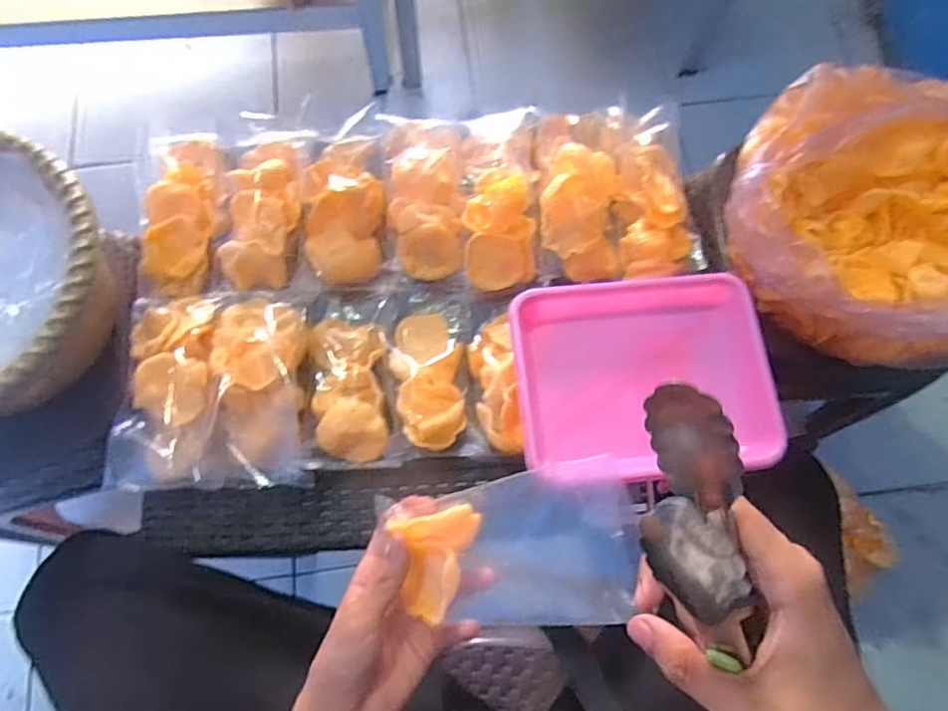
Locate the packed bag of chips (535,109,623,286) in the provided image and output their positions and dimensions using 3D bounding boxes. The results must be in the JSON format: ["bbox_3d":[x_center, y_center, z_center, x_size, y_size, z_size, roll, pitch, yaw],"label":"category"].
[{"bbox_3d":[0.108,-0.180,0.634,0.090,0.061,0.199,1,72,-1],"label":"packed bag of chips"}]

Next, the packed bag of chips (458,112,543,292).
[{"bbox_3d":[0.028,-0.173,0.636,0.080,0.067,0.212,0,72,-1],"label":"packed bag of chips"}]

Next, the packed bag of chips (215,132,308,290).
[{"bbox_3d":[-0.215,-0.158,0.623,0.087,0.043,0.185,-4,73,-2],"label":"packed bag of chips"}]

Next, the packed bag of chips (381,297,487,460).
[{"bbox_3d":[-0.042,0.010,0.595,0.086,0.042,0.175,-6,73,-3],"label":"packed bag of chips"}]

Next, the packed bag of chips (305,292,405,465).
[{"bbox_3d":[-0.118,0.019,0.592,0.090,0.041,0.177,-3,72,-2],"label":"packed bag of chips"}]

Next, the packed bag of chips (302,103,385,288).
[{"bbox_3d":[-0.133,-0.164,0.627,0.084,0.056,0.181,-3,73,-2],"label":"packed bag of chips"}]

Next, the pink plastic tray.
[{"bbox_3d":[0.151,0.020,0.565,0.223,0.048,0.177,-3,72,-2],"label":"pink plastic tray"}]

